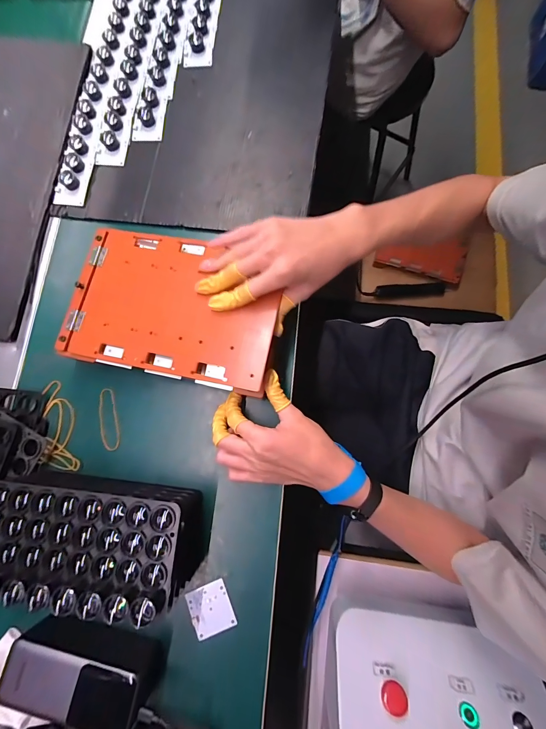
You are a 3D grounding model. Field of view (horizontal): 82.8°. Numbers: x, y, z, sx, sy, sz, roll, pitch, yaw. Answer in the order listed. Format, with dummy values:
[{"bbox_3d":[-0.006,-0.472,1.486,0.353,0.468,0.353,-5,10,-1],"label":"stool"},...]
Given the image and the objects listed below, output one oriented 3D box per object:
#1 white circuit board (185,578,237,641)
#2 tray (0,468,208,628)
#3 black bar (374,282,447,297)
[{"bbox_3d":[-0.067,0.264,0.335,0.044,0.006,0.045,-22,80,-4],"label":"white circuit board"},{"bbox_3d":[-0.178,0.168,0.310,0.204,0.084,0.101,7,79,1],"label":"tray"},{"bbox_3d":[0.414,-0.226,0.941,0.206,0.022,0.039,0,112,3],"label":"black bar"}]

